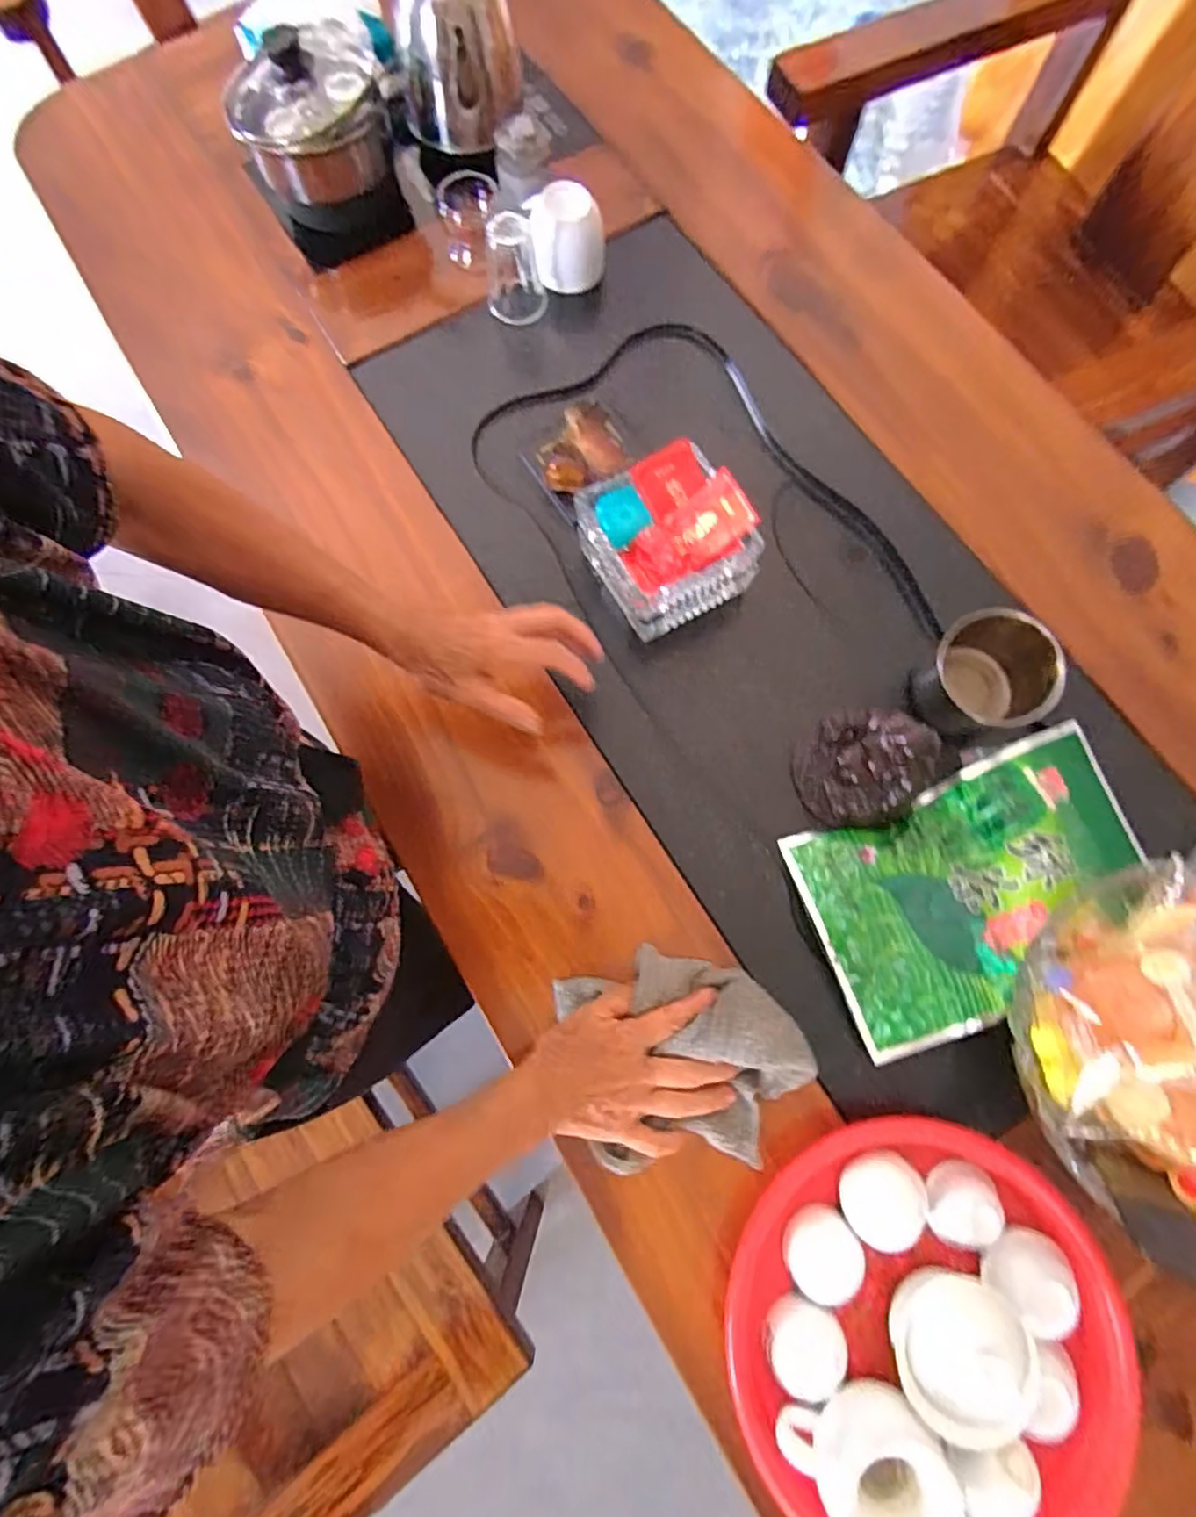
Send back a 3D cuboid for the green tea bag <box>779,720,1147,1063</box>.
[{"bbox_3d":[0.295,0.101,0.506,0.259,0.053,0.174,-21,75,-4],"label":"green tea bag"}]

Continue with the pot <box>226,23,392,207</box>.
[{"bbox_3d":[-0.301,-0.666,0.689,0.150,0.111,0.145,0,75,1],"label":"pot"}]

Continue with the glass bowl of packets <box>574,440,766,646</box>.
[{"bbox_3d":[0.060,-0.196,0.568,0.121,0.097,0.130,-28,76,-9],"label":"glass bowl of packets"}]

